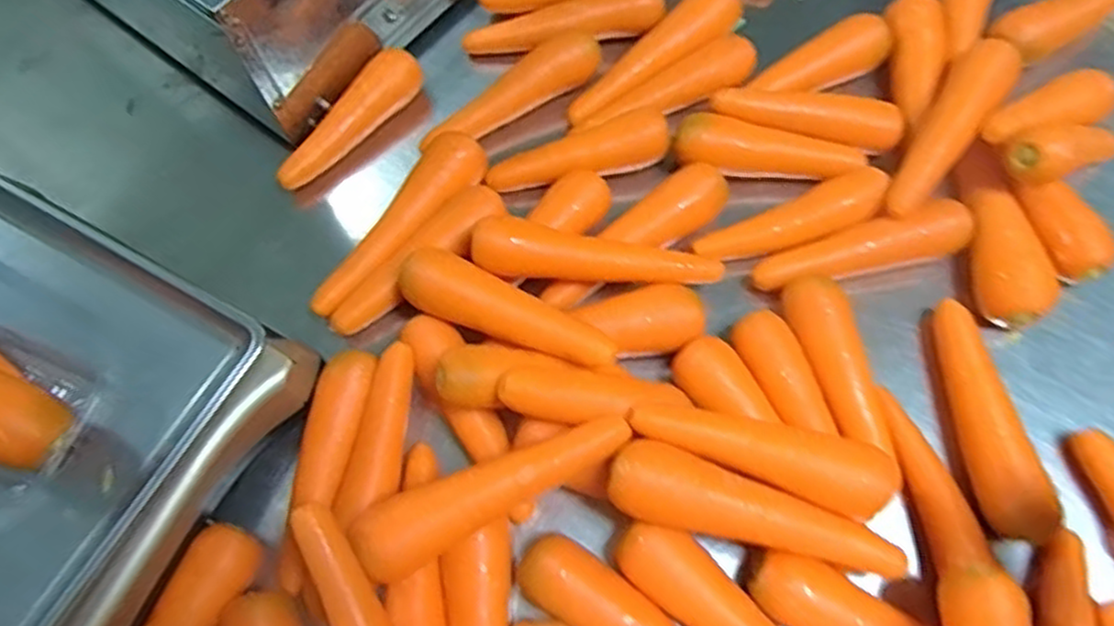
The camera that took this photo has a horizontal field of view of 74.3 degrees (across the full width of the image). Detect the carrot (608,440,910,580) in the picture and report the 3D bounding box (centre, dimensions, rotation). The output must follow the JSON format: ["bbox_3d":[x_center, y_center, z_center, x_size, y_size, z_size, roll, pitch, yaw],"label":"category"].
[{"bbox_3d":[0.127,0.123,0.462,0.184,0.038,0.047,11,68,8],"label":"carrot"}]

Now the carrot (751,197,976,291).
[{"bbox_3d":[0.235,-0.052,0.573,0.165,0.035,0.042,-12,65,-2],"label":"carrot"}]

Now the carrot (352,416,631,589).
[{"bbox_3d":[-0.037,0.115,0.479,0.185,0.052,0.045,-25,68,-8],"label":"carrot"}]

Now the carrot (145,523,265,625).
[{"bbox_3d":[-0.250,0.217,0.471,0.038,0.034,0.163,25,70,13],"label":"carrot"}]

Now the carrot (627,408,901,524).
[{"bbox_3d":[0.132,0.091,0.482,0.169,0.035,0.041,17,69,10],"label":"carrot"}]

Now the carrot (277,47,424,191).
[{"bbox_3d":[-0.181,-0.169,0.644,0.035,0.034,0.158,35,73,16],"label":"carrot"}]

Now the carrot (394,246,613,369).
[{"bbox_3d":[-0.037,0.002,0.539,0.166,0.039,0.050,26,70,13],"label":"carrot"}]

